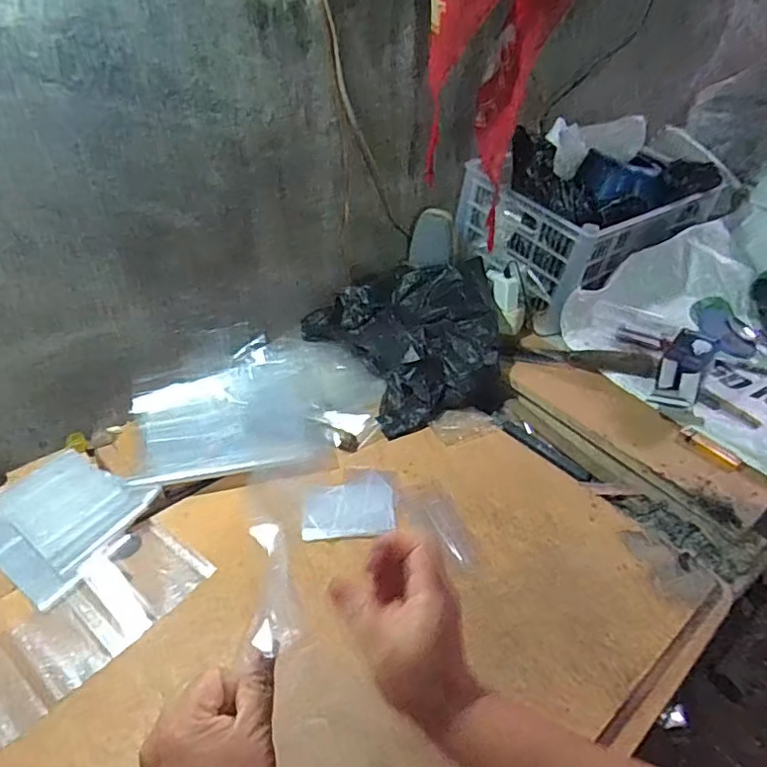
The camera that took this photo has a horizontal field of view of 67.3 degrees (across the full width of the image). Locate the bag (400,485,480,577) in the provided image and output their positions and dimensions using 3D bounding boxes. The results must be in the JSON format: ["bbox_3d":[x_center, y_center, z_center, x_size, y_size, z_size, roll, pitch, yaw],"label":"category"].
[{"bbox_3d":[0.070,0.180,0.714,0.067,0.012,0.132,-9,40,-15],"label":"bag"}]

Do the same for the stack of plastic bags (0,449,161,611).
[{"bbox_3d":[-0.406,0.164,0.712,0.191,0.016,0.174,18,41,18],"label":"stack of plastic bags"}]

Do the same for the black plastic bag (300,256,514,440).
[{"bbox_3d":[0.056,-0.076,0.937,0.282,0.142,0.294,-26,50,-28],"label":"black plastic bag"}]

